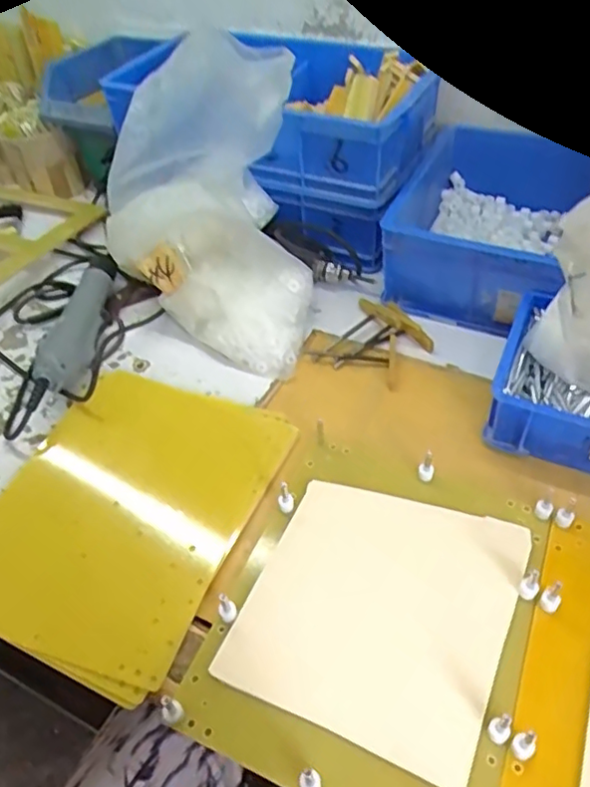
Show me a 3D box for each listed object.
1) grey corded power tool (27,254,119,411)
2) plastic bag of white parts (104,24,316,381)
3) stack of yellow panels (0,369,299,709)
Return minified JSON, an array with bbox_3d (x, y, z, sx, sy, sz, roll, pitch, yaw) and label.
[{"bbox_3d":[-0.216,-0.067,0.605,0.043,0.038,0.221,2,48,6],"label":"grey corded power tool"},{"bbox_3d":[-0.082,-0.175,0.573,0.193,0.218,0.244,-16,49,-10],"label":"plastic bag of white parts"},{"bbox_3d":[-0.136,0.084,0.474,0.198,0.021,0.248,16,51,18],"label":"stack of yellow panels"}]

